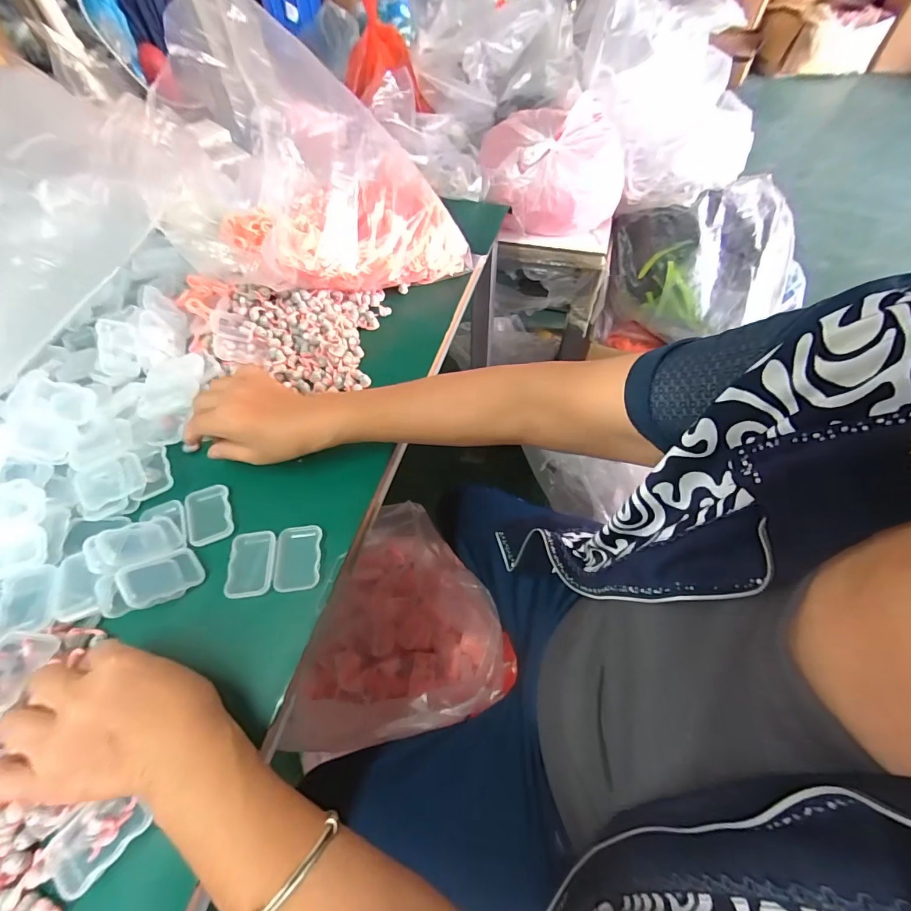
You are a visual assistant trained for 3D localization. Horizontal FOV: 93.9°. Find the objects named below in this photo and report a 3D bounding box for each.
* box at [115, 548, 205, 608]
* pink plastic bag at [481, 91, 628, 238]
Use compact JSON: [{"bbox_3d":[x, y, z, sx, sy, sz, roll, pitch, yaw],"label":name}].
[{"bbox_3d":[-0.237,0.097,0.342,0.037,0.010,0.054,40,31,22],"label":"box"},{"bbox_3d":[0.171,-0.503,0.745,0.244,0.141,0.193,0,57,1],"label":"pink plastic bag"}]

